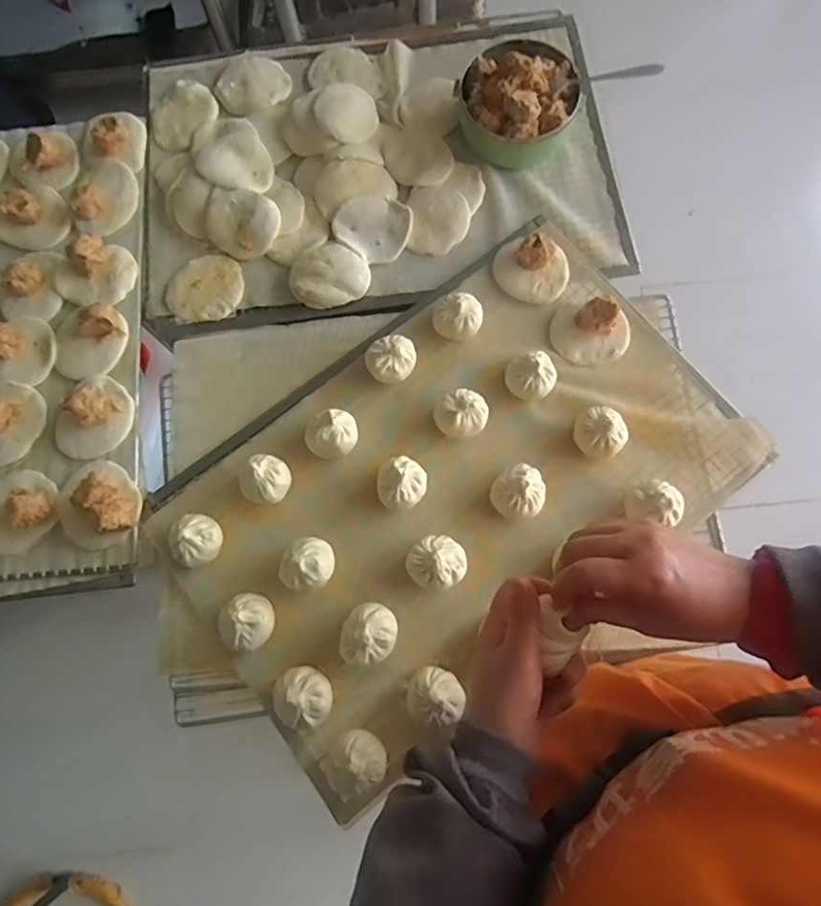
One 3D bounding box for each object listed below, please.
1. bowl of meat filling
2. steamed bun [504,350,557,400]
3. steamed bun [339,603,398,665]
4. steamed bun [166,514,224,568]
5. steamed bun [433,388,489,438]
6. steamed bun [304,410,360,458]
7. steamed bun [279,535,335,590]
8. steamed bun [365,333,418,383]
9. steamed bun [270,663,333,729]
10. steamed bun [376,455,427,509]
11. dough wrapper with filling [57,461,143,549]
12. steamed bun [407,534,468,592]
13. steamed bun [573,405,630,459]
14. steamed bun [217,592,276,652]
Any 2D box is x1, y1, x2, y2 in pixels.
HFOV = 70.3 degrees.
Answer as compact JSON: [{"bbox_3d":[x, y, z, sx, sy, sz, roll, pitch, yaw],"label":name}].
[{"bbox_3d":[0.132,-0.438,0.721,0.140,0.085,0.132,0,75,0],"label":"bowl of meat filling"},{"bbox_3d":[0.134,-0.087,0.646,0.055,0.044,0.053,30,77,8],"label":"steamed bun"},{"bbox_3d":[-0.040,0.180,0.581,0.053,0.045,0.058,0,76,2],"label":"steamed bun"},{"bbox_3d":[-0.224,0.092,0.615,0.048,0.040,0.053,-37,78,-9],"label":"steamed bun"},{"bbox_3d":[0.056,-0.040,0.640,0.052,0.044,0.051,0,75,0],"label":"steamed bun"},{"bbox_3d":[-0.085,-0.022,0.638,0.054,0.038,0.059,43,79,10],"label":"steamed bun"},{"bbox_3d":[-0.106,0.114,0.599,0.054,0.039,0.052,0,75,0],"label":"steamed bun"},{"bbox_3d":[-0.021,-0.107,0.660,0.056,0.034,0.051,0,75,0],"label":"steamed bun"},{"bbox_3d":[-0.106,0.239,0.570,0.056,0.033,0.055,0,75,0],"label":"steamed bun"},{"bbox_3d":[-0.009,0.033,0.620,0.051,0.052,0.051,0,76,2],"label":"steamed bun"},{"bbox_3d":[-0.339,0.052,0.629,0.085,0.036,0.091,0,75,0],"label":"dough wrapper with filling"},{"bbox_3d":[0.028,0.114,0.602,0.056,0.040,0.054,0,75,0],"label":"steamed bun"},{"bbox_3d":[0.204,-0.021,0.629,0.053,0.046,0.049,0,75,0],"label":"steamed bun"},{"bbox_3d":[-0.170,0.172,0.591,0.060,0.032,0.054,-11,75,-3],"label":"steamed bun"}]

